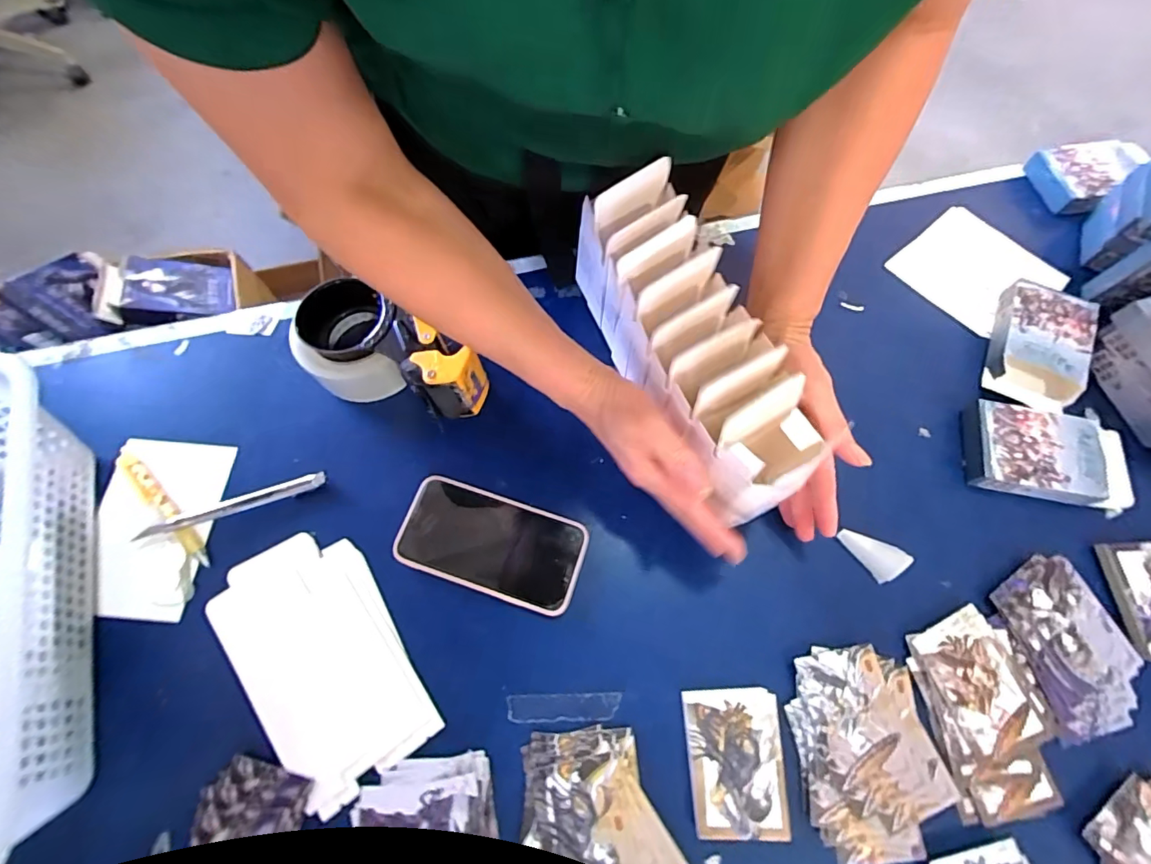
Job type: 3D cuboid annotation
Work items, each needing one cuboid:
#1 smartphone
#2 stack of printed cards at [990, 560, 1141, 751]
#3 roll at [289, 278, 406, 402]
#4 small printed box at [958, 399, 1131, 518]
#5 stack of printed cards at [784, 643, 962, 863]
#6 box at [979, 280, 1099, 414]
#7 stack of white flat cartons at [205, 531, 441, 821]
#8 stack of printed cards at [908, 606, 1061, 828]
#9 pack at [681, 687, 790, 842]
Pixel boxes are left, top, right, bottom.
[{"bbox_3d":[-0.070,0.092,0.421,0.154,0.008,0.080,18,68,5],"label":"smartphone"},{"bbox_3d":[0.389,0.168,0.397,0.087,0.011,0.127,-9,68,-5],"label":"stack of printed cards"},{"bbox_3d":[-0.200,-0.077,0.455,0.085,0.070,0.092,1,68,-1],"label":"roll"},{"bbox_3d":[0.423,0.016,0.451,0.130,0.030,0.090,11,68,3],"label":"small printed box"},{"bbox_3d":[0.216,0.233,0.369,0.102,0.008,0.137,-6,68,-4],"label":"stack of printed cards"},{"bbox_3d":[0.452,-0.086,0.492,0.077,0.035,0.111,21,69,7],"label":"box"},{"bbox_3d":[-0.195,0.171,0.387,0.110,0.013,0.191,-33,72,-14],"label":"stack of white flat cartons"},{"bbox_3d":[0.308,0.210,0.378,0.086,0.008,0.133,-10,68,-6],"label":"stack of printed cards"},{"bbox_3d":[0.117,0.239,0.366,0.067,0.012,0.092,-2,68,-3],"label":"pack"}]

